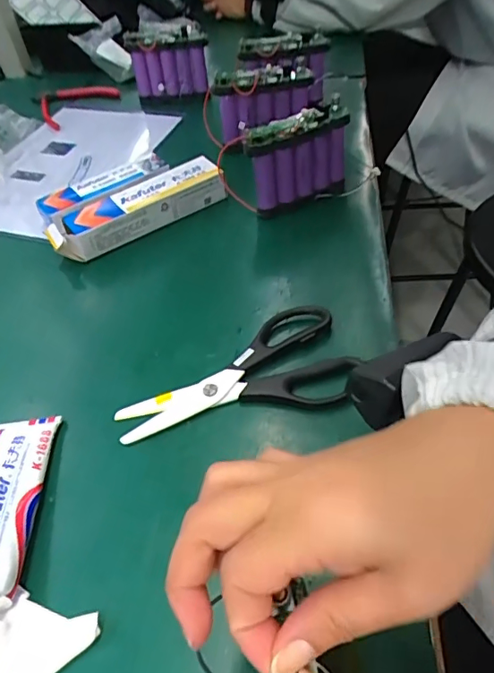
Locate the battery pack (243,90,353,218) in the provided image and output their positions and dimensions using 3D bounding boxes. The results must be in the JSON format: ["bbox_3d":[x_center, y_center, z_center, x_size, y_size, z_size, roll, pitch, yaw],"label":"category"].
[{"bbox_3d":[0.054,-0.178,0.523,0.110,0.104,0.026,-22,49,-12],"label":"battery pack"}]

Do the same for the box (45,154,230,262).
[{"bbox_3d":[-0.117,-0.135,0.541,0.186,0.047,0.048,-27,50,-17],"label":"box"}]

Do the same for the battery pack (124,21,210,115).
[{"bbox_3d":[-0.112,-0.382,0.721,0.118,0.114,0.027,2,36,15],"label":"battery pack"}]

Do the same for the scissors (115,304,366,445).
[{"bbox_3d":[-0.008,0.035,0.390,0.182,0.018,0.095,-18,48,-9],"label":"scissors"}]

